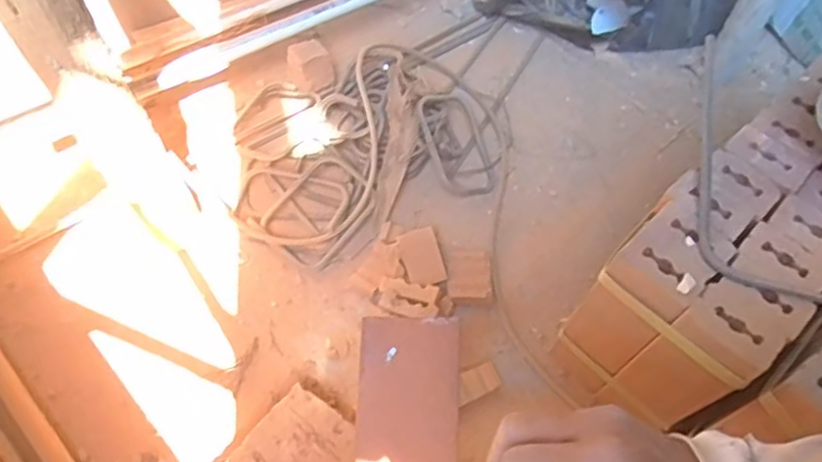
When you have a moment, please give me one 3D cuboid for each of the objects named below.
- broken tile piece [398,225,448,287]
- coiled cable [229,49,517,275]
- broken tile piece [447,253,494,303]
[{"bbox_3d":[0.013,0.029,0.704,0.042,0.005,0.064,-18,74,-4],"label":"broken tile piece"},{"bbox_3d":[-0.053,-0.126,0.773,0.353,0.083,0.243,-24,63,-18],"label":"coiled cable"},{"bbox_3d":[0.065,0.053,0.706,0.046,0.016,0.064,2,58,-3],"label":"broken tile piece"}]

